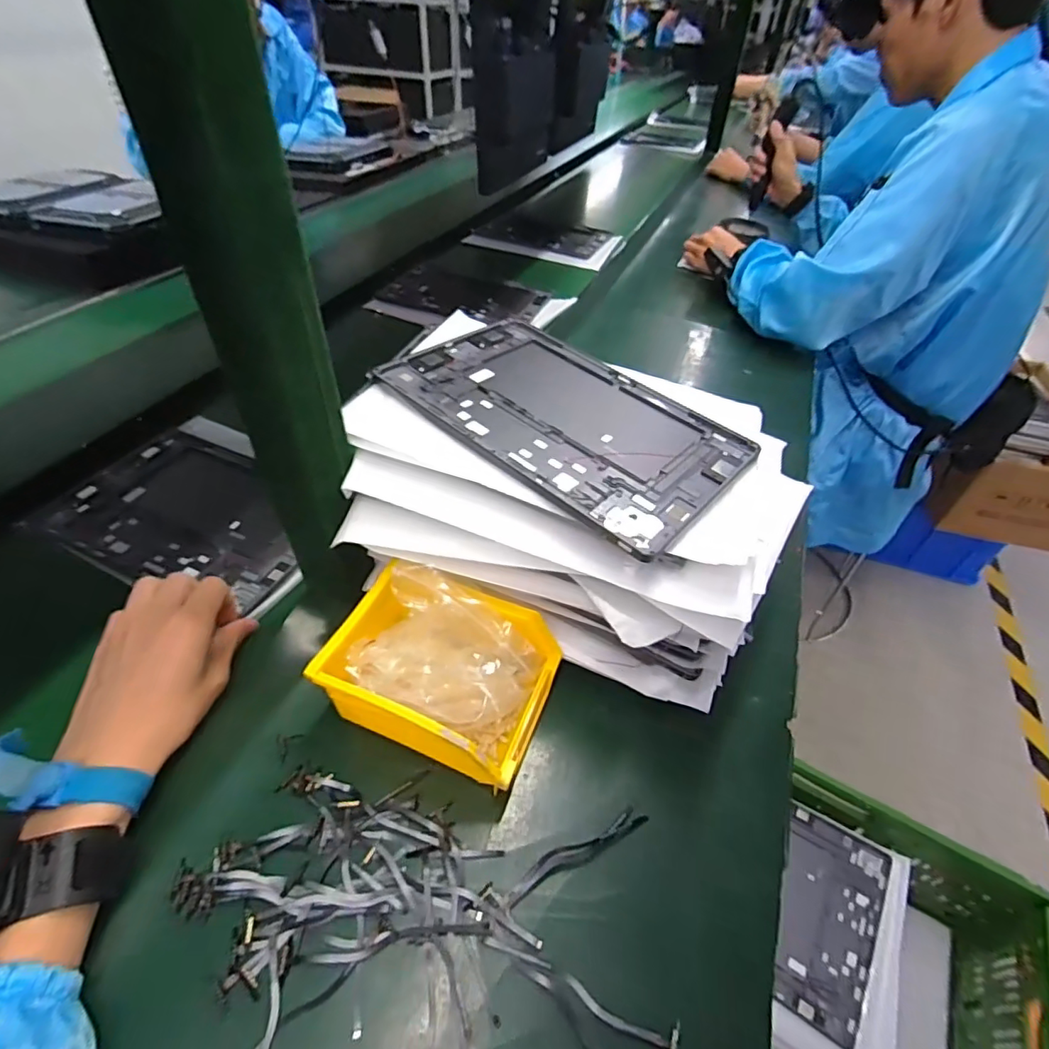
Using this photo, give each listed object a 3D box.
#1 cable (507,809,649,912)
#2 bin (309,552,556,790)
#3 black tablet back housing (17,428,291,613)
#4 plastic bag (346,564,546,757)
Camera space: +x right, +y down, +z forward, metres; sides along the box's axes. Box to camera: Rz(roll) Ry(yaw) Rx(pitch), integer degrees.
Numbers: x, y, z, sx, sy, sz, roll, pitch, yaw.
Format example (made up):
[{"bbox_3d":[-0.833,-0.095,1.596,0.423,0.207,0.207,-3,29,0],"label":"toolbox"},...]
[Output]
[{"bbox_3d":[0.033,0.207,0.345,0.105,0.007,0.014,-19,52,-22],"label":"cable"},{"bbox_3d":[-0.056,0.104,0.374,0.135,0.082,0.106,20,48,13],"label":"bin"},{"bbox_3d":[-0.311,-0.008,0.526,0.244,0.009,0.164,21,49,14],"label":"black tablet back housing"},{"bbox_3d":[-0.052,0.097,0.381,0.112,0.083,0.073,22,49,15],"label":"plastic bag"}]

